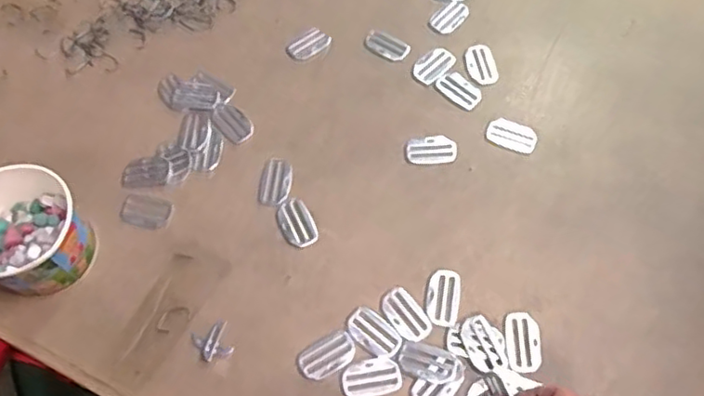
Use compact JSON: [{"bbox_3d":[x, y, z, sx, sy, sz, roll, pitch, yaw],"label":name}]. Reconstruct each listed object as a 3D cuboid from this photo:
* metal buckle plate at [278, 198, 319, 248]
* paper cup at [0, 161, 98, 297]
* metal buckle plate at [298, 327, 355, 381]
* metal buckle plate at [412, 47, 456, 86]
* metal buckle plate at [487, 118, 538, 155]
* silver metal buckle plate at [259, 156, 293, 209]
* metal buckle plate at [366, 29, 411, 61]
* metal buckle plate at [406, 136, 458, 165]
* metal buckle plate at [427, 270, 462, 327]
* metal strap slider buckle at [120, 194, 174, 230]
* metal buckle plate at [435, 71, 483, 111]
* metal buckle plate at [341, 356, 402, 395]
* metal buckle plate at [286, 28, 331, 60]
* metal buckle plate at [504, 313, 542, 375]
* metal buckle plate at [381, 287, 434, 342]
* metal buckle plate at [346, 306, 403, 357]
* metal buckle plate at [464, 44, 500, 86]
[{"bbox_3d":[-0.047,0.022,0.532,0.028,0.005,0.045,-26,66,-12],"label":"metal buckle plate"},{"bbox_3d":[-0.255,0.030,0.489,0.089,0.073,0.090,0,63,1],"label":"paper cup"},{"bbox_3d":[-0.020,0.124,0.482,0.045,0.004,0.030,-29,67,-13],"label":"metal buckle plate"},{"bbox_3d":[0.080,-0.131,0.601,0.028,0.004,0.047,40,70,18],"label":"metal buckle plate"},{"bbox_3d":[0.148,-0.058,0.565,0.044,0.004,0.028,23,66,12],"label":"metal buckle plate"},{"bbox_3d":[-0.068,-0.014,0.551,0.028,0.004,0.050,6,64,4],"label":"silver metal buckle plate"},{"bbox_3d":[0.035,-0.154,0.614,0.045,0.004,0.028,33,69,16],"label":"metal buckle plate"},{"bbox_3d":[0.073,-0.043,0.559,0.047,0.004,0.029,-7,64,-3],"label":"metal buckle plate"},{"bbox_3d":[0.075,0.080,0.498,0.026,0.004,0.046,10,64,6],"label":"metal buckle plate"},{"bbox_3d":[-0.180,0.012,0.537,0.044,0.004,0.027,14,65,8],"label":"metal strap slider buckle"},{"bbox_3d":[0.103,-0.103,0.587,0.027,0.004,0.044,-42,70,-18],"label":"metal buckle plate"},{"bbox_3d":[0.015,0.138,0.471,0.045,0.004,0.029,-11,64,-5],"label":"metal buckle plate"},{"bbox_3d":[-0.043,-0.153,0.613,0.043,0.004,0.028,-37,69,-16],"label":"metal buckle plate"},{"bbox_3d":[0.135,0.113,0.480,0.027,0.004,0.047,2,64,2],"label":"metal buckle plate"},{"bbox_3d":[0.044,0.094,0.494,0.026,0.004,0.045,-35,68,-15],"label":"metal buckle plate"},{"bbox_3d":[0.018,0.107,0.487,0.045,0.004,0.027,38,70,18],"label":"metal buckle plate"},{"bbox_3d":[0.127,-0.132,0.602,0.030,0.004,0.050,-12,64,-5],"label":"metal buckle plate"}]

